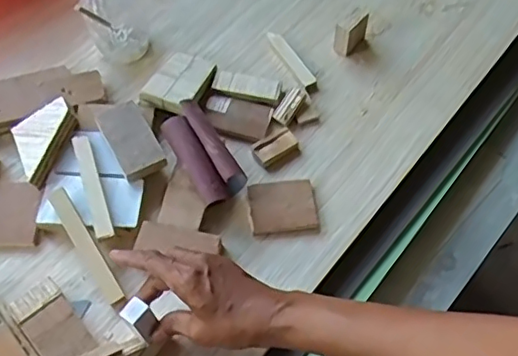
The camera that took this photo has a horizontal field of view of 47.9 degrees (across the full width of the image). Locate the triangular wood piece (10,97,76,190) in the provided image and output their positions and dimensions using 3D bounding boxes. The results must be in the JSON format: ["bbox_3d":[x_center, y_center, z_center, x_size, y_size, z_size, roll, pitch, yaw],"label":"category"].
[{"bbox_3d":[-0.203,-0.037,0.564,0.060,0.021,0.077,-23,63,-15],"label":"triangular wood piece"}]

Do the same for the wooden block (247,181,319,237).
[{"bbox_3d":[0.023,0.029,0.561,0.064,0.008,0.055,-3,60,-4],"label":"wooden block"}]

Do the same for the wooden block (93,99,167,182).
[{"bbox_3d":[-0.125,-0.037,0.568,0.042,0.019,0.084,-26,64,-16],"label":"wooden block"}]

